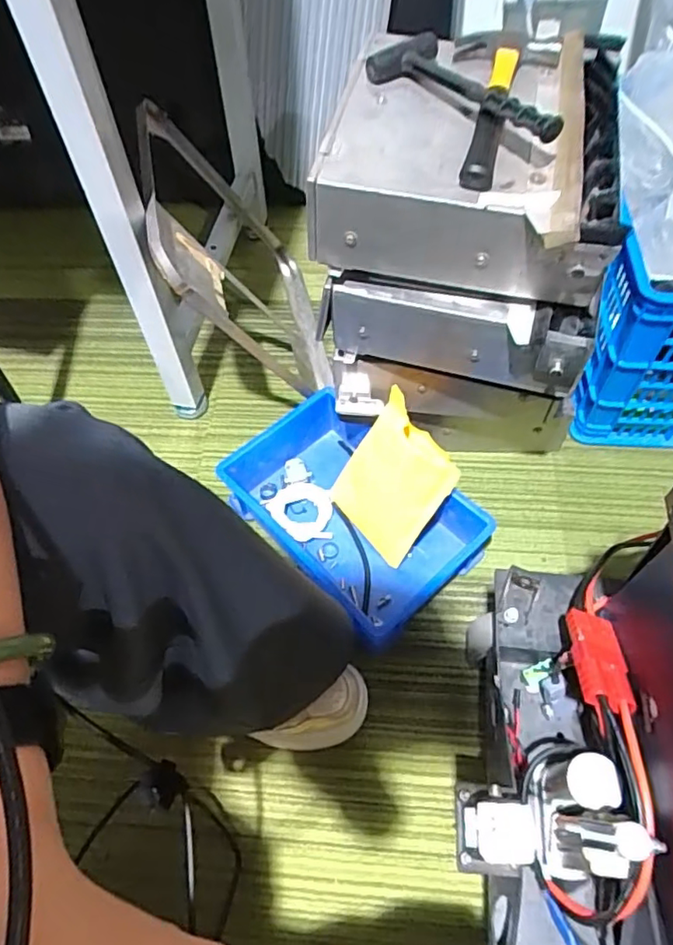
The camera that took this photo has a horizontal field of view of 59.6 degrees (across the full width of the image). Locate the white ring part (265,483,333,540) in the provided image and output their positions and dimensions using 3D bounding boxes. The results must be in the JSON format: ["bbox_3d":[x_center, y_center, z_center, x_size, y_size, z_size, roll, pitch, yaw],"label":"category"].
[{"bbox_3d":[-0.040,0.052,0.777,0.074,0.011,0.090,-34,62,-17],"label":"white ring part"}]

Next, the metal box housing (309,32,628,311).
[{"bbox_3d":[0.132,-0.306,0.580,0.255,0.106,0.300,10,59,10],"label":"metal box housing"}]

